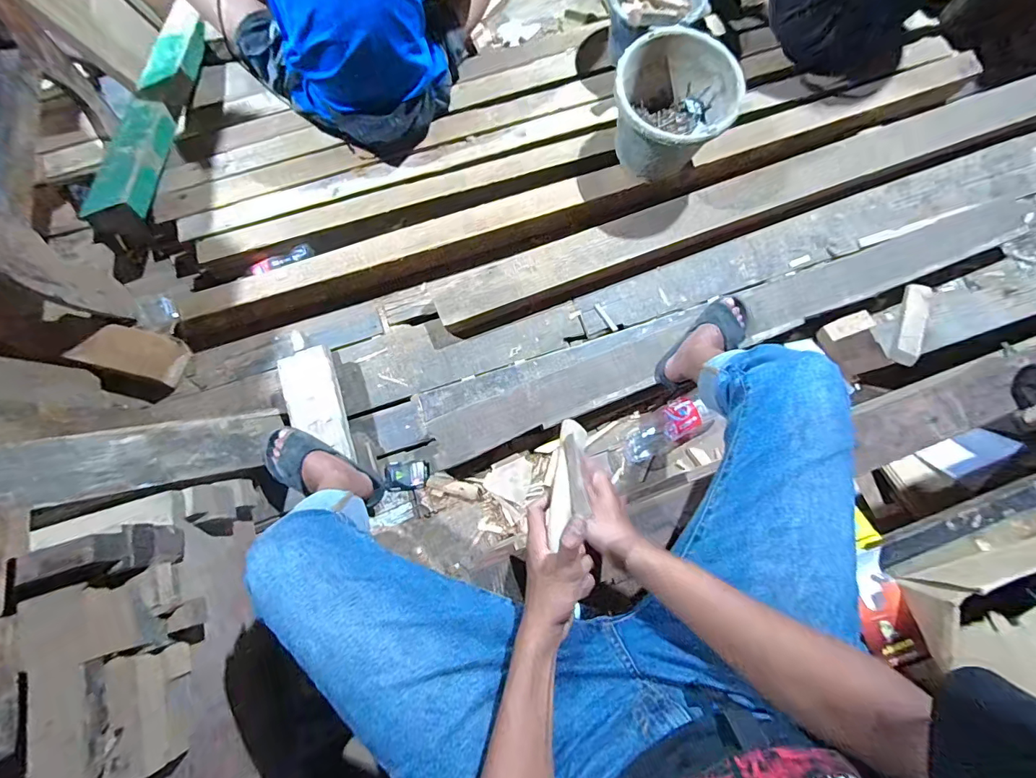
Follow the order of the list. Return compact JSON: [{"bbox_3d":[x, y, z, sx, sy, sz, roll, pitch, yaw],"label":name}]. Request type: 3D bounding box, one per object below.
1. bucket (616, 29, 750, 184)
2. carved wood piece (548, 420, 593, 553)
[{"bbox_3d":[0.358,-0.649,1.070,0.266,0.217,0.254,0,77,1],"label":"bucket"},{"bbox_3d":[0.064,0.104,0.538,0.039,0.032,0.161,9,57,4],"label":"carved wood piece"}]

